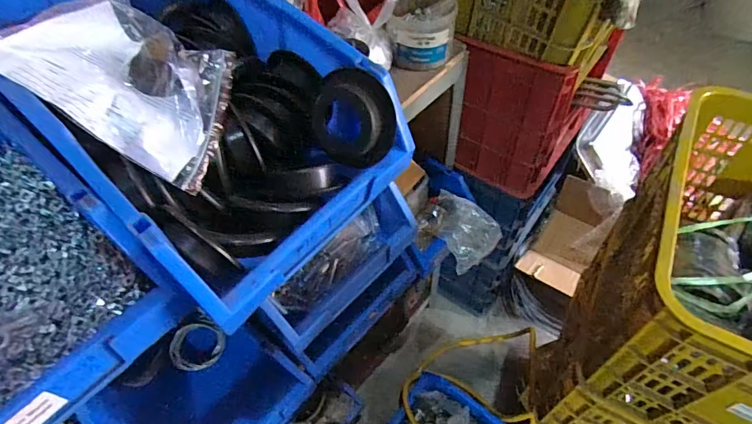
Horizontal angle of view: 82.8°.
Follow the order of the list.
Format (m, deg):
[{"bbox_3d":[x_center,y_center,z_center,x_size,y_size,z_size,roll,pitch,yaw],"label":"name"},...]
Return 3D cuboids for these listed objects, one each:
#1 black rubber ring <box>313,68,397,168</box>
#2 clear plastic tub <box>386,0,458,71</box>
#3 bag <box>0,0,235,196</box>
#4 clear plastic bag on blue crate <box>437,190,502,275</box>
[{"bbox_3d":[-0.027,-0.106,0.480,0.097,0.097,0.025,26,15,23],"label":"black rubber ring"},{"bbox_3d":[0.076,-0.307,0.699,0.103,0.085,0.124,4,54,6],"label":"clear plastic tub"},{"bbox_3d":[-0.248,-0.144,0.447,0.221,0.035,0.157,32,60,-8],"label":"bag"},{"bbox_3d":[0.180,0.039,0.936,0.157,0.070,0.127,33,62,25],"label":"clear plastic bag on blue crate"}]

